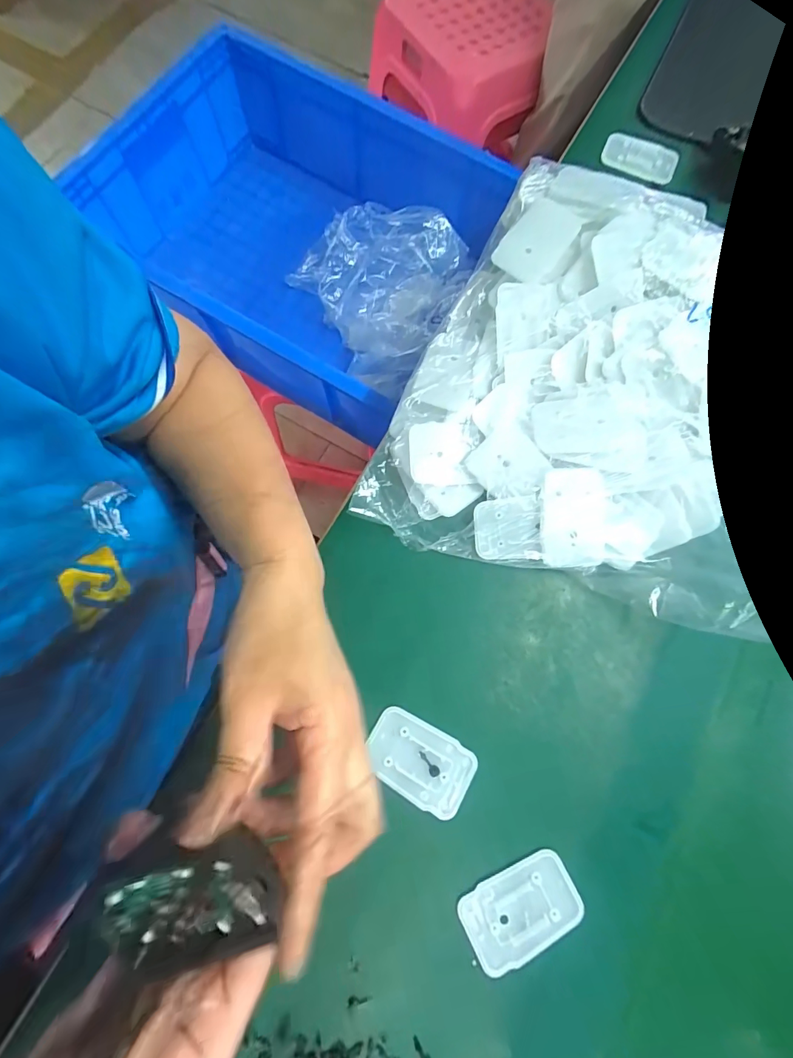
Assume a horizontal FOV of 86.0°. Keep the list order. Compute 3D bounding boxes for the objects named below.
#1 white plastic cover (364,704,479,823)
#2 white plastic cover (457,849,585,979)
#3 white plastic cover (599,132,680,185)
[{"bbox_3d":[0.015,0.152,0.278,0.069,0.006,0.044,32,75,5],"label":"white plastic cover"},{"bbox_3d":[0.075,0.231,0.257,0.070,0.005,0.044,-26,78,-10],"label":"white plastic cover"},{"bbox_3d":[0.234,-0.357,0.410,0.070,0.009,0.045,25,75,5],"label":"white plastic cover"}]

